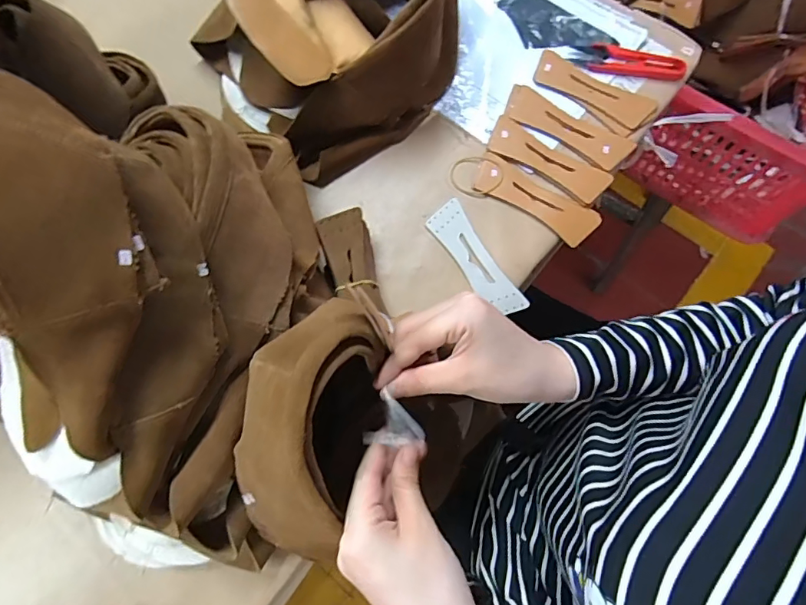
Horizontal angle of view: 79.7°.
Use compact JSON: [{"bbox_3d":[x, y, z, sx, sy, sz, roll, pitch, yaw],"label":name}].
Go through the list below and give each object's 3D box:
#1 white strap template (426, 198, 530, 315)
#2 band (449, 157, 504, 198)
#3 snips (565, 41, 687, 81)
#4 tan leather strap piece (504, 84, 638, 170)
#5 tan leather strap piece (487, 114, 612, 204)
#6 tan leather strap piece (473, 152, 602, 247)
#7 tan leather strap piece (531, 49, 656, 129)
[{"bbox_3d":[0.070,-0.042,0.464,0.038,0.005,0.127,-32,76,-9],"label":"white strap template"},{"bbox_3d":[0.074,-0.128,0.493,0.053,0.009,0.046,22,76,8],"label":"band"},{"bbox_3d":[0.237,-0.255,0.509,0.112,0.009,0.033,13,75,6],"label":"snips"},{"bbox_3d":[0.169,-0.180,0.496,0.133,0.006,0.038,30,77,10],"label":"tan leather strap piece"},{"bbox_3d":[0.147,-0.145,0.491,0.126,0.006,0.040,31,77,10],"label":"tan leather strap piece"},{"bbox_3d":[0.131,-0.103,0.478,0.127,0.004,0.042,34,78,11],"label":"tan leather strap piece"},{"bbox_3d":[0.199,-0.224,0.508,0.127,0.005,0.039,31,77,10],"label":"tan leather strap piece"}]

